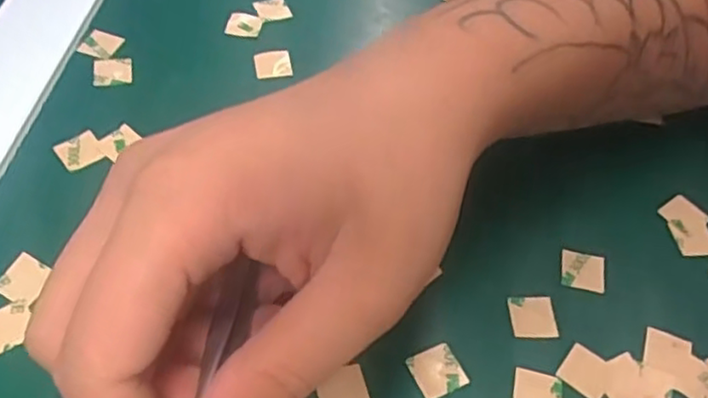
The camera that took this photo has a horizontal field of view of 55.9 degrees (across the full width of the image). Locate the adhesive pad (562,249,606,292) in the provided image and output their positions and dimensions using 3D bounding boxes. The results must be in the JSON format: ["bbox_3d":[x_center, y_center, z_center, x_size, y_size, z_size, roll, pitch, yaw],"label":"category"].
[{"bbox_3d":[0.083,0.026,0.240,0.015,0.004,0.015,9,55,4],"label":"adhesive pad"}]

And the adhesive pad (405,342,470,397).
[{"bbox_3d":[0.026,0.055,0.212,0.015,0.004,0.016,-20,60,-16],"label":"adhesive pad"}]

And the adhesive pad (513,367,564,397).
[{"bbox_3d":[0.058,0.062,0.211,0.015,0.004,0.015,13,52,5],"label":"adhesive pad"}]

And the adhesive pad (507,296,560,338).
[{"bbox_3d":[0.061,0.040,0.227,0.015,0.004,0.015,0,56,-3],"label":"adhesive pad"}]

